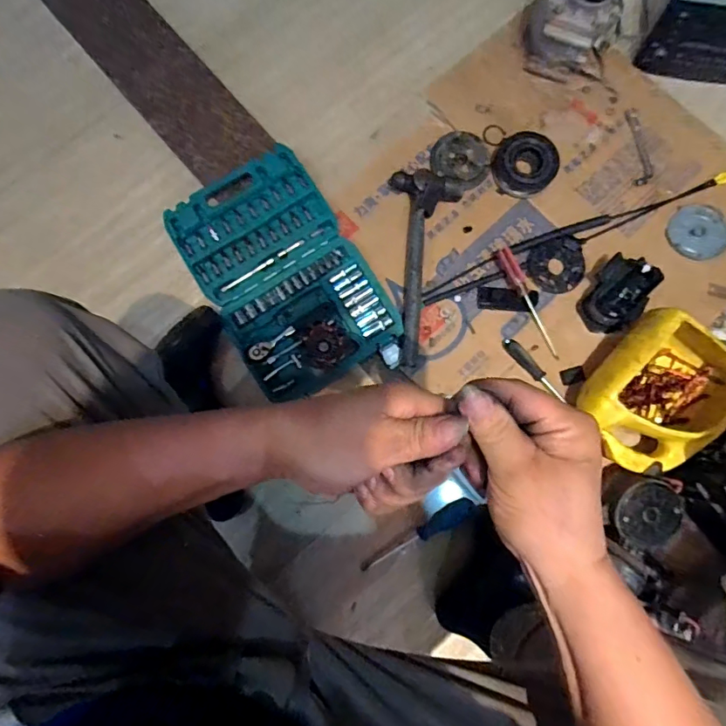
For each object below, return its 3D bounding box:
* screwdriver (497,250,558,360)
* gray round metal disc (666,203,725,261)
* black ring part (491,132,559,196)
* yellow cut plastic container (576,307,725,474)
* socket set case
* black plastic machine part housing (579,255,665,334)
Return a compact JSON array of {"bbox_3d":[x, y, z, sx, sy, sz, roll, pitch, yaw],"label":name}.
[{"bbox_3d":[0.276,-0.102,0.794,0.022,0.024,0.195,-27,77,-8],"label":"screwdriver"},{"bbox_3d":[0.569,-0.222,0.825,0.094,0.013,0.096,-4,76,16],"label":"gray round metal disc"},{"bbox_3d":[0.276,-0.341,0.829,0.099,0.043,0.101,0,75,-1],"label":"black ring part"},{"bbox_3d":[0.439,0.050,0.714,0.180,0.102,0.219,39,81,8],"label":"yellow cut plastic container"},{"bbox_3d":[-0.138,-0.154,0.810,0.252,0.039,0.418,-31,77,-8],"label":"socket set case"},{"bbox_3d":[0.404,-0.109,0.773,0.083,0.060,0.120,33,80,7],"label":"black plastic machine part housing"}]

